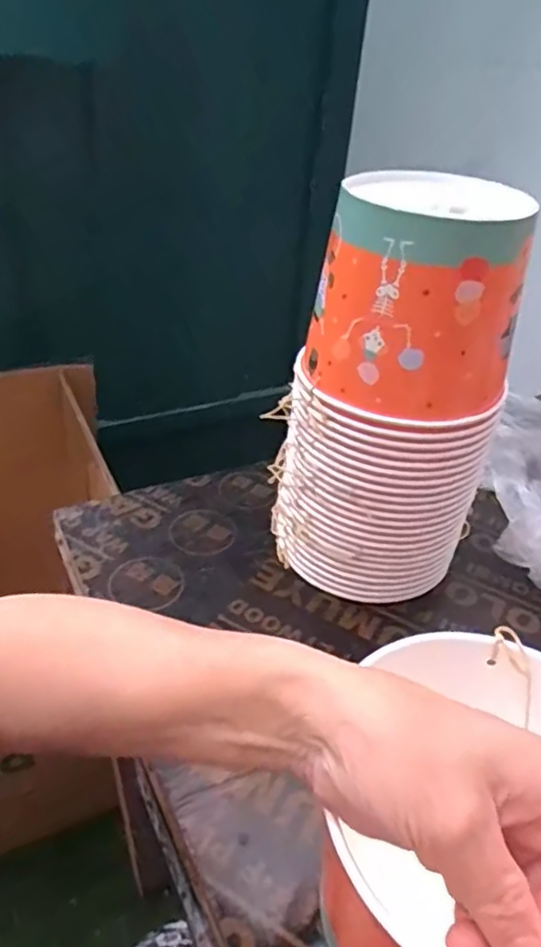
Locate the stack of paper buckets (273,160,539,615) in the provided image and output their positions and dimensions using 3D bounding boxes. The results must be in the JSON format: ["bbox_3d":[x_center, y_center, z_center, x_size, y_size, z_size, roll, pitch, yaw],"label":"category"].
[{"bbox_3d":[0.096,-0.053,0.498,0.127,0.319,0.148,-24,46,-38],"label":"stack of paper buckets"}]

